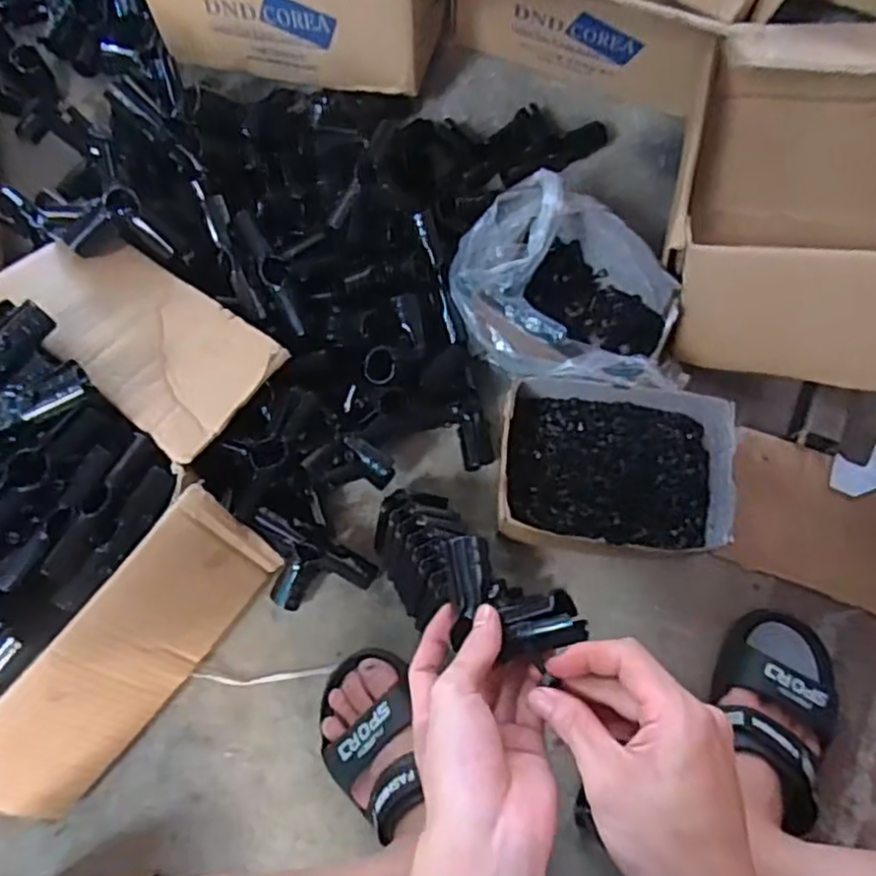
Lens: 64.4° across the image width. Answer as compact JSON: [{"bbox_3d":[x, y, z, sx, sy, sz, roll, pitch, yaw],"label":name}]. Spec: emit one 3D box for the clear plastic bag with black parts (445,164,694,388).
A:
[{"bbox_3d":[0.137,-0.146,0.708,0.239,0.135,0.204,6,74,2],"label":"clear plastic bag with black parts"}]

